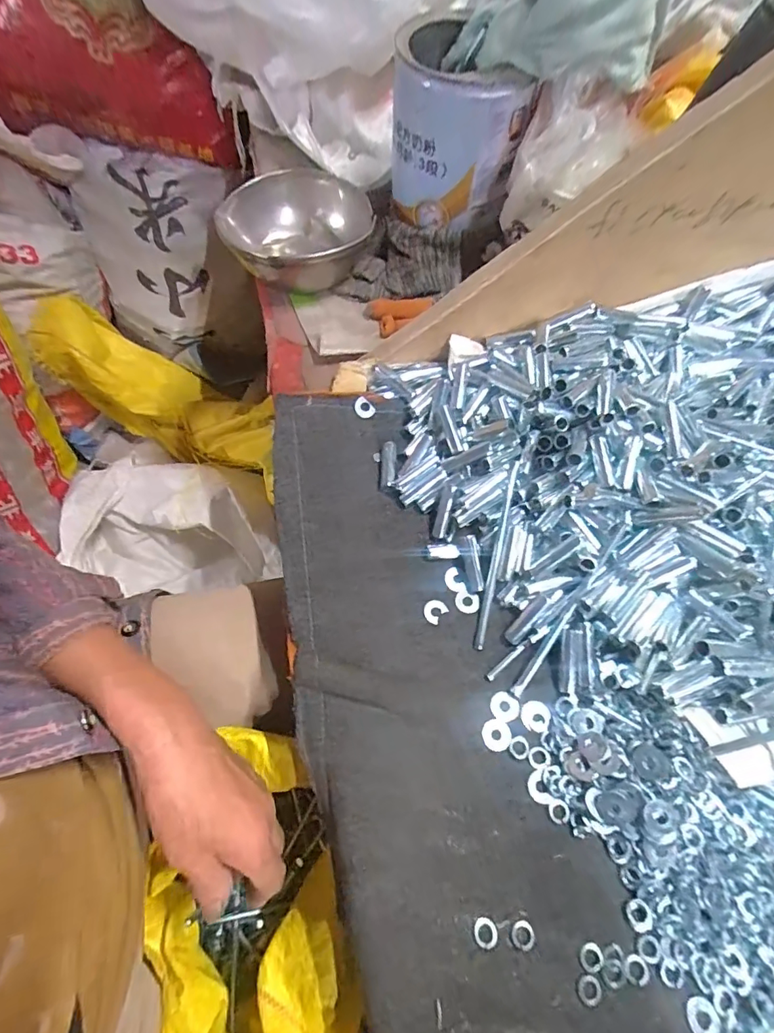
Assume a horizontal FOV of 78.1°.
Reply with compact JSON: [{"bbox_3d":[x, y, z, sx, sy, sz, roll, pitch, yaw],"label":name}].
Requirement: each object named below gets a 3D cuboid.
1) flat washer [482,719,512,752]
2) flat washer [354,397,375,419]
[{"bbox_3d":[0.074,0.148,0.323,0.019,0.004,0.020,1,64,-3],"label":"flat washer"},{"bbox_3d":[-0.020,-0.094,0.416,0.016,0.004,0.019,-47,114,-14],"label":"flat washer"}]

